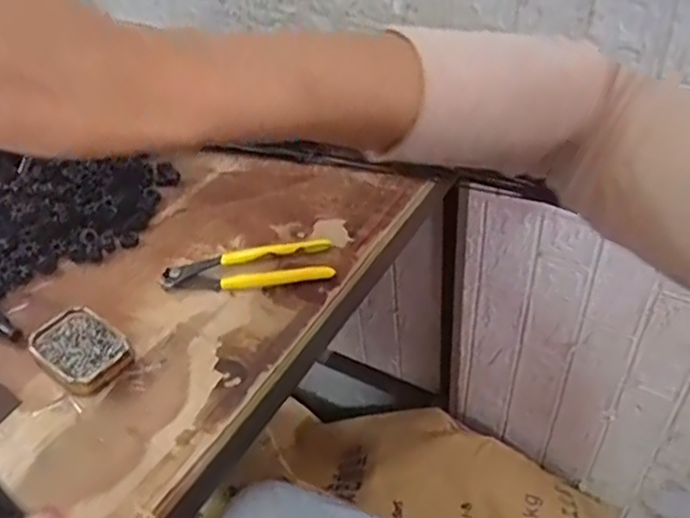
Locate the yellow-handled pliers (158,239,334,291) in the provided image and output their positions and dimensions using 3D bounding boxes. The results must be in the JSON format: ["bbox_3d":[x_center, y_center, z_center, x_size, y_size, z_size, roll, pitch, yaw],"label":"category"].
[{"bbox_3d":[-0.095,0.007,0.630,0.165,0.020,0.054,-1,39,4],"label":"yellow-handled pliers"}]

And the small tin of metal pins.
[{"bbox_3d":[-0.230,0.078,0.561,0.083,0.022,0.061,23,47,30],"label":"small tin of metal pins"}]

